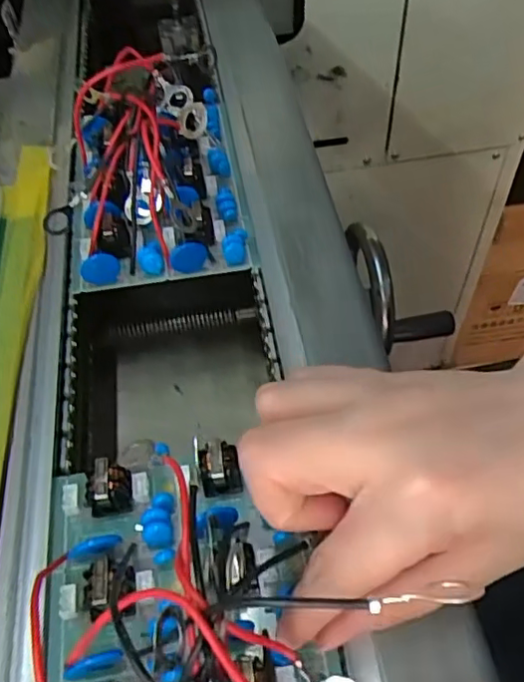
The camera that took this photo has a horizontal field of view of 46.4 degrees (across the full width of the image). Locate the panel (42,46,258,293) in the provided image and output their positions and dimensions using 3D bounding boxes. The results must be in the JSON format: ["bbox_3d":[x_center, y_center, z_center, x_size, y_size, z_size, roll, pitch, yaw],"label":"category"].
[{"bbox_3d":[-0.070,-0.125,0.341,0.102,0.069,0.169,-10,53,-5],"label":"panel"}]

